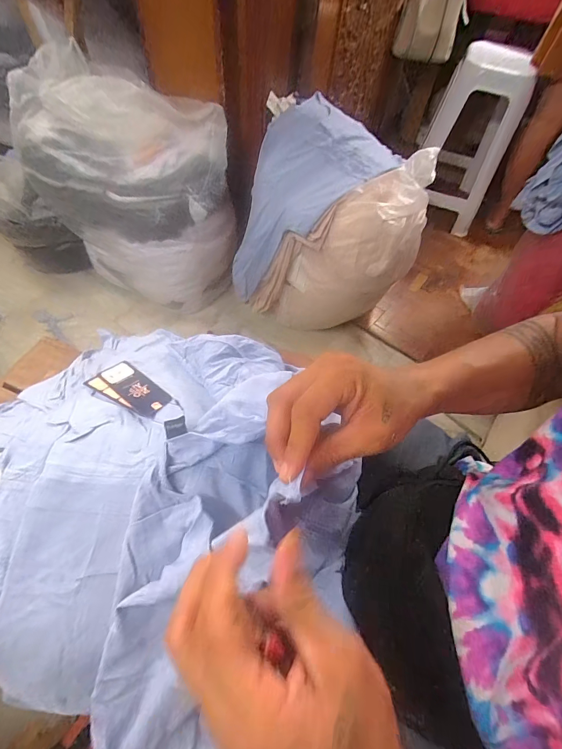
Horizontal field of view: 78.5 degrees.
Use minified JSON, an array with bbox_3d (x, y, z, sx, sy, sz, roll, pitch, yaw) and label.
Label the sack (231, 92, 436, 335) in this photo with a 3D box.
[{"bbox_3d":[0.155,-0.464,1.123,0.506,0.538,0.418,15,59,5],"label":"sack"}]

